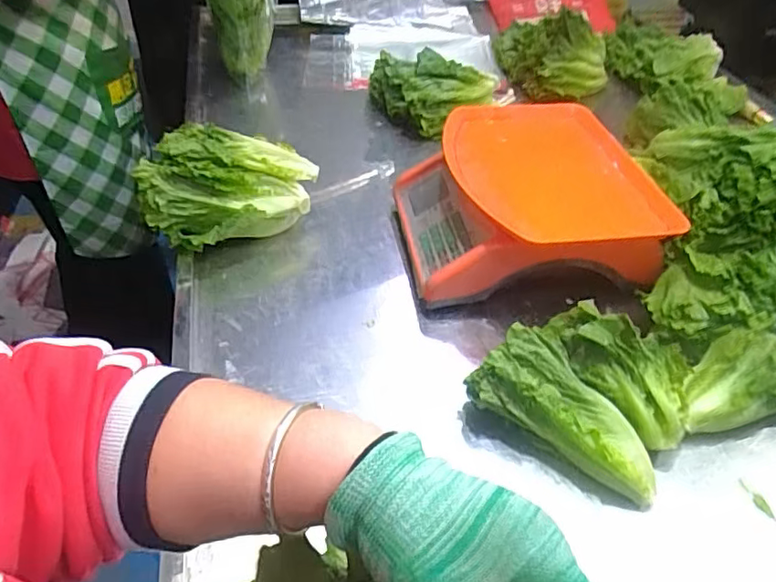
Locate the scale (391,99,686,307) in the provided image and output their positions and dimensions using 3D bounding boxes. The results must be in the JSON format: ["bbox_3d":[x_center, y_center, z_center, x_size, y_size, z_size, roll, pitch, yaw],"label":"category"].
[{"bbox_3d":[0.161,-0.121,0.746,0.277,0.117,0.283,-3,43,-6],"label":"scale"}]

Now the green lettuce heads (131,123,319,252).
[{"bbox_3d":[-0.202,-0.126,0.738,0.215,0.134,0.121,-23,49,-25],"label":"green lettuce heads"}]

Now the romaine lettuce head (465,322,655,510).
[{"bbox_3d":[0.178,0.107,0.554,0.183,0.077,0.110,26,48,23],"label":"romaine lettuce head"}]

